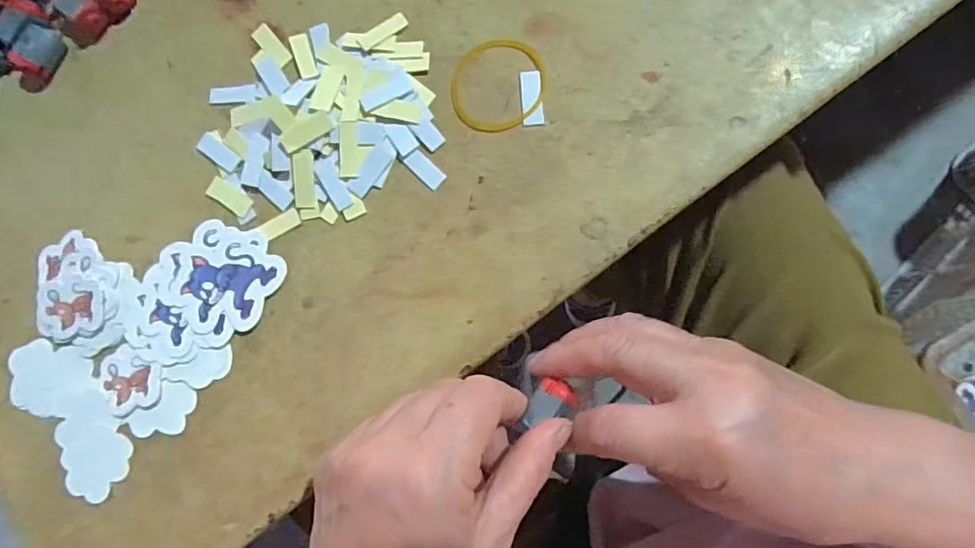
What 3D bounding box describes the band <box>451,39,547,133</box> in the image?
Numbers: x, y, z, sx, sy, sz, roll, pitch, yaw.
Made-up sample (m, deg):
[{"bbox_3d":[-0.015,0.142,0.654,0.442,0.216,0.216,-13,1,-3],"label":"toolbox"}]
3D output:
[{"bbox_3d":[0.005,-0.098,0.276,0.049,0.004,0.049,-1,86,8],"label":"band"}]

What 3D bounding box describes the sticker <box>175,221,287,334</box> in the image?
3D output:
[{"bbox_3d":[-0.140,0.003,0.290,0.056,0.004,0.056,14,85,9],"label":"sticker"}]

